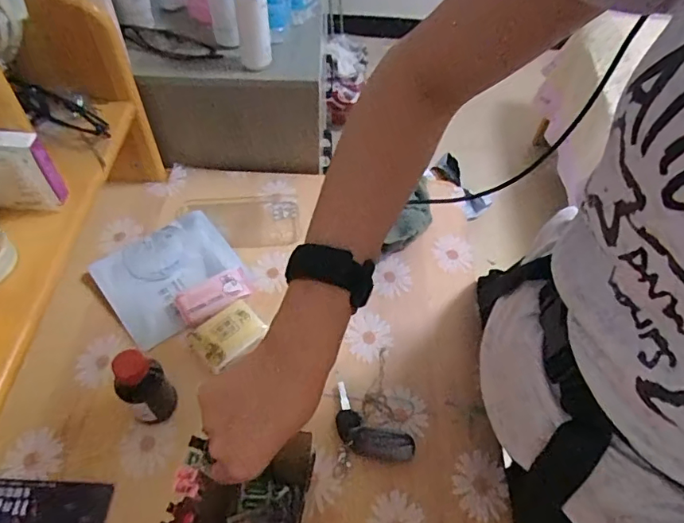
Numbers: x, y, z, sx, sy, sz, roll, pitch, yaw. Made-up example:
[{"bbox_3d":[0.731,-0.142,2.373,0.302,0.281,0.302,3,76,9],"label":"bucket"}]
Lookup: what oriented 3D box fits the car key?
[{"bbox_3d":[0.025,0.172,0.509,0.098,0.013,0.045,32,57,19],"label":"car key"}]

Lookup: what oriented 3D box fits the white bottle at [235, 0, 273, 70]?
[{"bbox_3d":[-0.104,-0.294,0.574,0.034,0.144,0.037,4,53,0],"label":"white bottle"}]

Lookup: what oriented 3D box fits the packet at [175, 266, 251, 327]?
[{"bbox_3d":[-0.149,0.041,0.589,0.085,0.023,0.040,-30,60,-23],"label":"packet"}]

